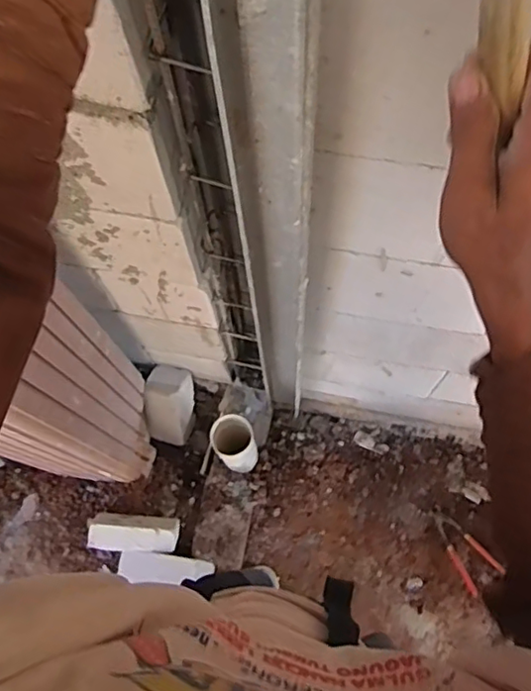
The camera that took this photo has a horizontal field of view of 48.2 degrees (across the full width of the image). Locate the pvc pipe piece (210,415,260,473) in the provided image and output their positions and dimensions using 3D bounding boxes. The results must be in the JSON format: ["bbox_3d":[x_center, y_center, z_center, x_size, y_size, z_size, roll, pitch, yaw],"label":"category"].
[{"bbox_3d":[-0.072,0.244,1.443,0.093,0.252,0.107,-33,73,-10],"label":"pvc pipe piece"}]

